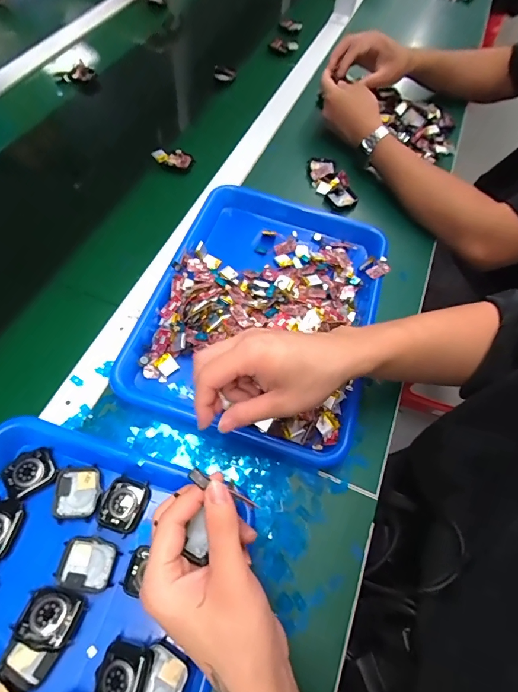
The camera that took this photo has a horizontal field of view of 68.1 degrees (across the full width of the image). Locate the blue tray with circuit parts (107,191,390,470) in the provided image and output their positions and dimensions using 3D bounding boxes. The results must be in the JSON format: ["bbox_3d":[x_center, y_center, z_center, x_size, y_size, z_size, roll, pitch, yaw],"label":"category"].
[{"bbox_3d":[0.010,-0.049,0.457,0.252,0.050,0.331,17,61,3],"label":"blue tray with circuit parts"}]

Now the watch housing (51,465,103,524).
[{"bbox_3d":[-0.166,0.134,0.350,0.040,0.007,0.046,-3,62,-8],"label":"watch housing"}]

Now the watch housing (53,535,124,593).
[{"bbox_3d":[-0.142,0.181,0.320,0.045,0.006,0.039,11,61,0],"label":"watch housing"}]

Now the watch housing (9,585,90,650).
[{"bbox_3d":[-0.161,0.209,0.295,0.045,0.018,0.037,24,43,-4],"label":"watch housing"}]

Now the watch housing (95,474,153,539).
[{"bbox_3d":[-0.121,0.141,0.341,0.037,0.005,0.045,19,61,5],"label":"watch housing"}]

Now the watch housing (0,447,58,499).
[{"bbox_3d":[-0.210,0.115,0.349,0.043,0.005,0.035,-32,69,-21],"label":"watch housing"}]

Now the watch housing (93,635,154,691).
[{"bbox_3d":[-0.102,0.246,0.285,0.037,0.016,0.042,13,61,1],"label":"watch housing"}]

